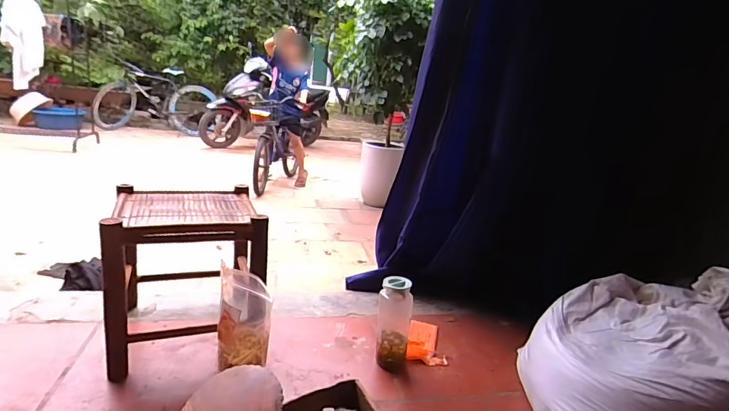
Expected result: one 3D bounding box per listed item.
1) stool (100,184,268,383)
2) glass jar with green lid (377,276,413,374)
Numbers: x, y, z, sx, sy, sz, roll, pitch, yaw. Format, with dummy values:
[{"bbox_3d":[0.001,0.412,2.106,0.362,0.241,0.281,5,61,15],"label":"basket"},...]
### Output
[{"bbox_3d":[-0.491,0.169,1.185,0.368,0.350,0.417,-1,17,-22],"label":"stool"},{"bbox_3d":[0.079,0.320,1.138,0.085,0.239,0.074,5,14,0],"label":"glass jar with green lid"}]

